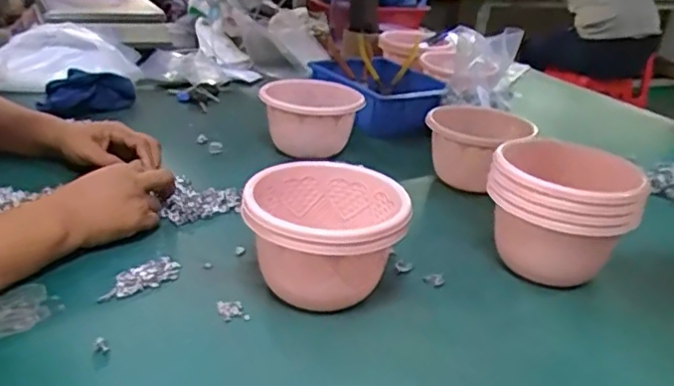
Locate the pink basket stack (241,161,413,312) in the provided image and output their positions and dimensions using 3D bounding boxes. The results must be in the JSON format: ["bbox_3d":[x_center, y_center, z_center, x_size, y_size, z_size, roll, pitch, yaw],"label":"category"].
[{"bbox_3d":[-0.014,0.045,0.595,0.147,0.099,0.139,-3,27,-17],"label":"pink basket stack"}]

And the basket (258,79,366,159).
[{"bbox_3d":[-0.039,-0.106,0.923,0.146,0.092,0.126,5,25,0],"label":"basket"}]

